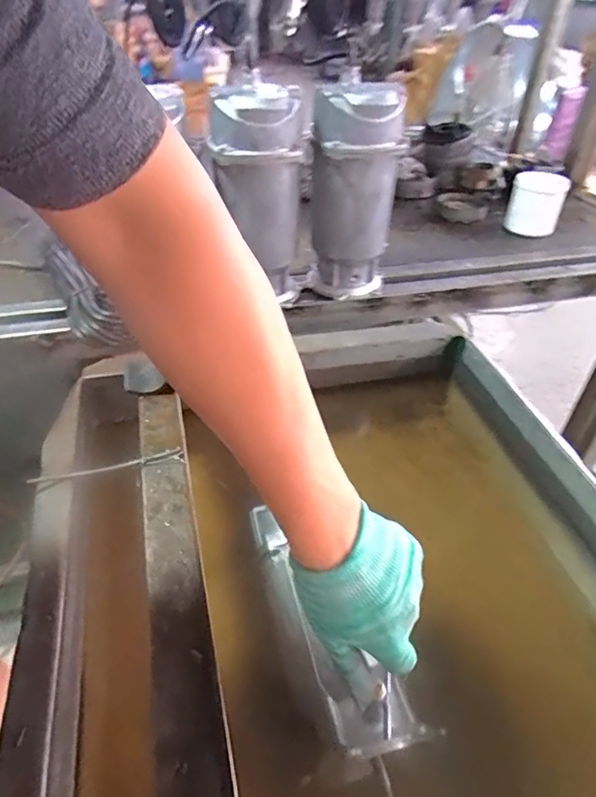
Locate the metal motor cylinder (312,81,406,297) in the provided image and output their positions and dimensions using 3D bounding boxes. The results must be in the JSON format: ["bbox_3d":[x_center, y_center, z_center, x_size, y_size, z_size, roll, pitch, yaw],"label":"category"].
[{"bbox_3d":[0.088,-0.294,0.778,0.127,0.304,0.103,2,37,8],"label":"metal motor cylinder"}]

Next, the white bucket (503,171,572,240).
[{"bbox_3d":[0.487,-0.398,1.056,0.102,0.107,0.102,16,42,17],"label":"white bucket"}]

